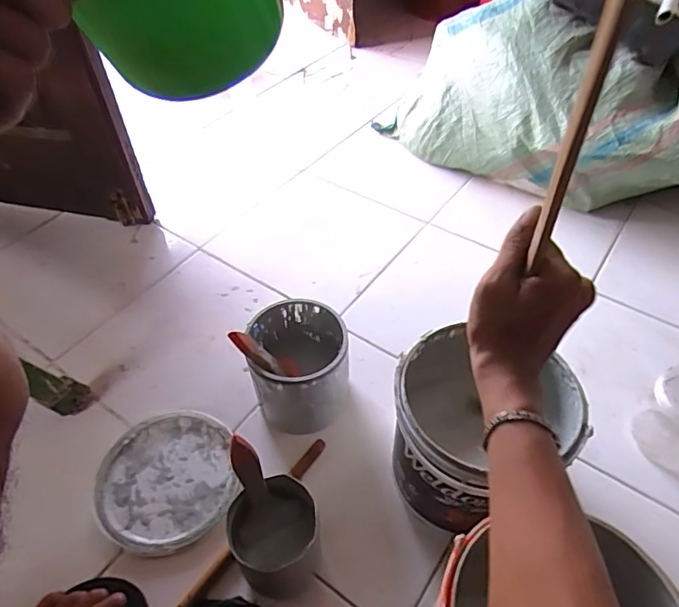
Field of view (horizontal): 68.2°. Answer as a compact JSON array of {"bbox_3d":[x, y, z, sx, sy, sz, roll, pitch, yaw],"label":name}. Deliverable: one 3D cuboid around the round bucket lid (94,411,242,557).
[{"bbox_3d":[-0.213,0.215,0.622,0.157,0.018,0.170,-1,49,1],"label":"round bucket lid"}]

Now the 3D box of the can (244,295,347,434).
[{"bbox_3d":[-0.050,0.081,0.662,0.115,0.132,0.129,-8,50,-5],"label":"can"}]

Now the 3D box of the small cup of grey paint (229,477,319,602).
[{"bbox_3d":[-0.064,0.244,0.526,0.095,0.122,0.085,-32,56,-23],"label":"small cup of grey paint"}]

